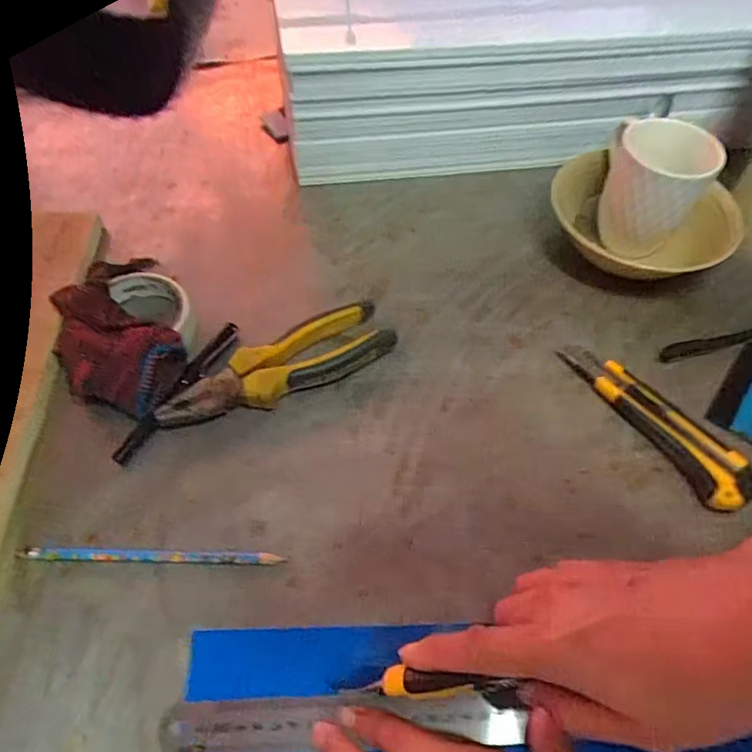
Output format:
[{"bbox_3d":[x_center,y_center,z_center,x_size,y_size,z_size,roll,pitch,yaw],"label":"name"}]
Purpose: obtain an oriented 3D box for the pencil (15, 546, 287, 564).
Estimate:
[{"bbox_3d":[-0.147,0.117,0.368,0.167,0.006,0.009,1,56,-1],"label":"pencil"}]

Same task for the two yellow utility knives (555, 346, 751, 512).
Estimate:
[{"bbox_3d":[0.214,0.030,0.435,0.042,0.023,0.167,-29,62,-20],"label":"two yellow utility knives"}]

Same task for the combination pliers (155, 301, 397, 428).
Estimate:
[{"bbox_3d":[-0.074,-0.005,0.439,0.187,0.017,0.056,-29,77,-19],"label":"combination pliers"}]

